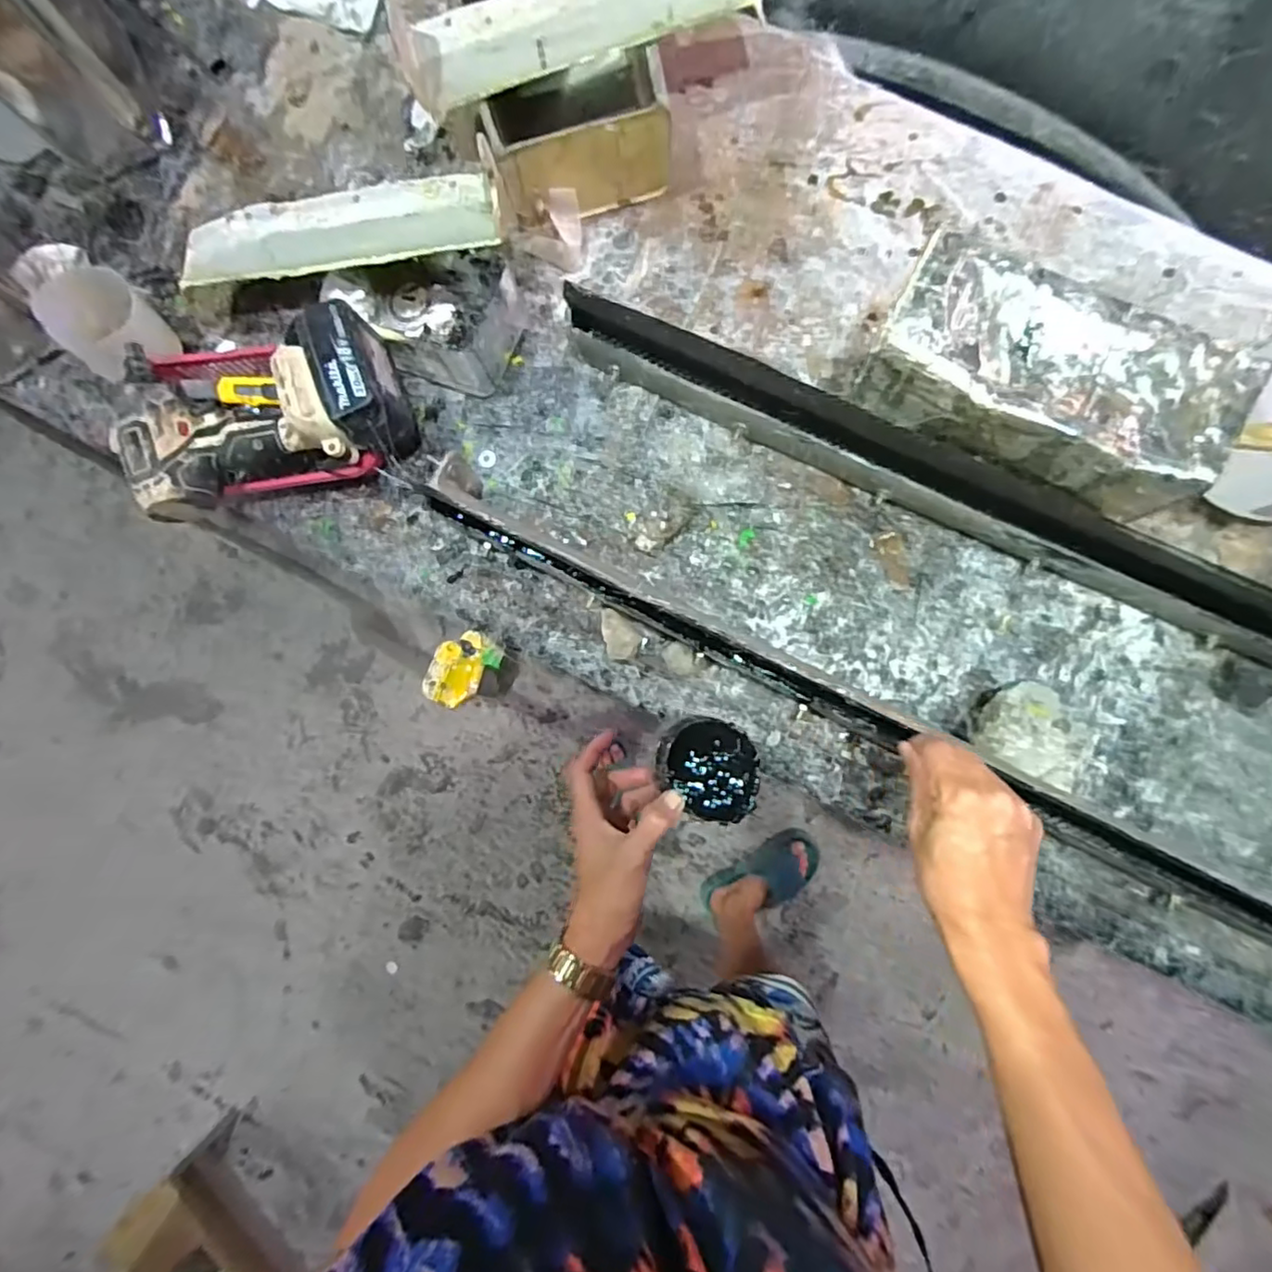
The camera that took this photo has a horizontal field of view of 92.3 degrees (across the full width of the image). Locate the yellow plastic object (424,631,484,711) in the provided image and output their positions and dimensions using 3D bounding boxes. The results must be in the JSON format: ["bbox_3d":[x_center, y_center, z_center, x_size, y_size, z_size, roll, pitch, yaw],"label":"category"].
[{"bbox_3d":[-0.206,0.035,0.698,0.059,0.028,0.084,17,88,6],"label":"yellow plastic object"}]

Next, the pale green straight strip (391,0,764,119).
[{"bbox_3d":[-0.051,-0.537,0.532,0.310,0.021,0.077,-13,88,3],"label":"pale green straight strip"}]

